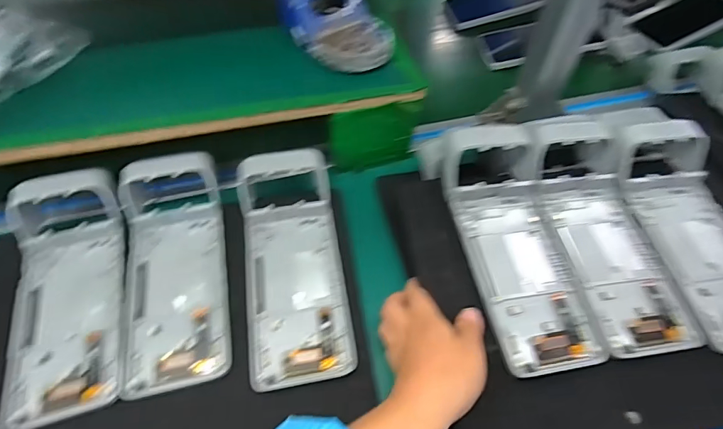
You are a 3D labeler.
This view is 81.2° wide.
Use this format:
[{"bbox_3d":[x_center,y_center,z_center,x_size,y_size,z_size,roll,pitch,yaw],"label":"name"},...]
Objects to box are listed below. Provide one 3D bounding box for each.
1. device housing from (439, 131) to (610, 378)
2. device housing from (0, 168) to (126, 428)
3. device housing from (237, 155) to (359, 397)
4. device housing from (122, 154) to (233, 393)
[{"bbox_3d":[0.132,0.024,0.375,0.087,0.051,0.222,-9,67,-8],"label":"device housing"},{"bbox_3d":[-0.253,0.058,0.362,0.085,0.043,0.218,-13,62,-12],"label":"device housing"},{"bbox_3d":[-0.063,0.039,0.385,0.085,0.036,0.217,-8,61,-7],"label":"device housing"},{"bbox_3d":[-0.167,0.042,0.375,0.086,0.053,0.221,-11,56,-8],"label":"device housing"}]

